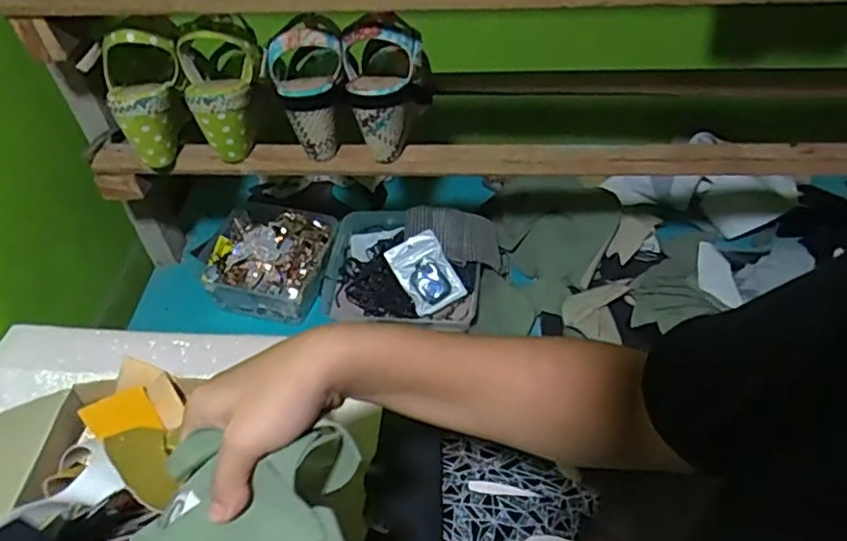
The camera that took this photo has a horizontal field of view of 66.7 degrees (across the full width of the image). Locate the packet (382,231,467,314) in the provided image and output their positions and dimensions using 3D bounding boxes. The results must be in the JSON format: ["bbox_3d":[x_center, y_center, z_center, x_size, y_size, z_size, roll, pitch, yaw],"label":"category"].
[{"bbox_3d":[0.002,0.003,0.826,0.067,0.009,0.097,-30,85,2],"label":"packet"}]

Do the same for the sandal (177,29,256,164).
[{"bbox_3d":[-0.209,-0.188,0.684,0.078,0.130,0.078,-14,48,-9],"label":"sandal"}]

